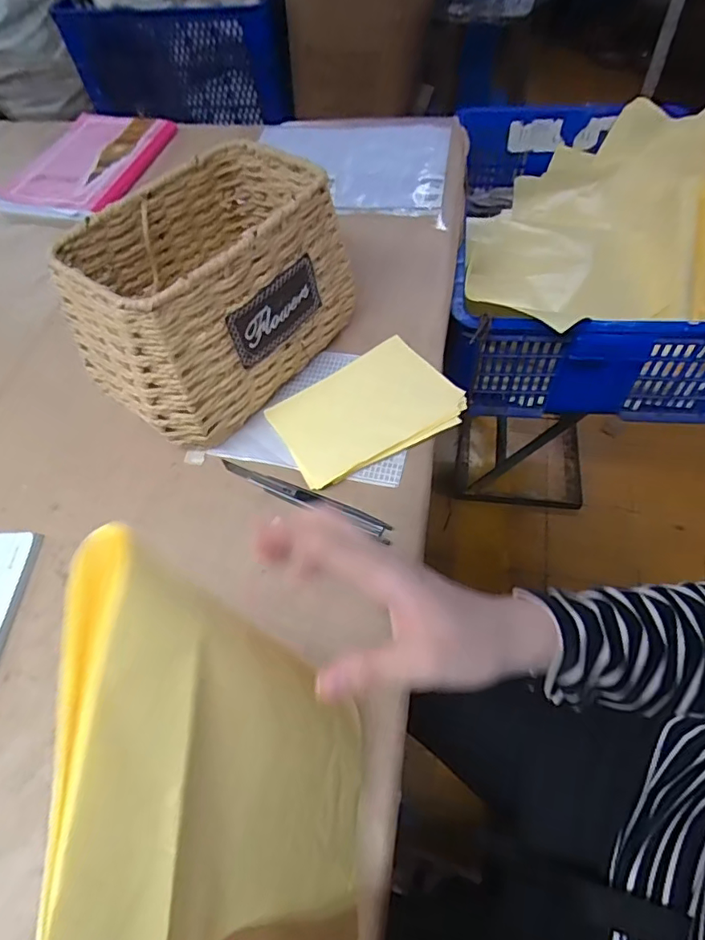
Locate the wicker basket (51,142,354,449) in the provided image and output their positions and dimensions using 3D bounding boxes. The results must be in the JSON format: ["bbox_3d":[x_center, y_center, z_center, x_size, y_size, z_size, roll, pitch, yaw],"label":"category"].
[{"bbox_3d":[-0.132,-0.163,0.529,0.159,0.173,0.244,34,64,23],"label":"wicker basket"}]

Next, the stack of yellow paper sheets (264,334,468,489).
[{"bbox_3d":[0.015,-0.060,0.547,0.177,0.018,0.127,-31,60,-16],"label":"stack of yellow paper sheets"}]

